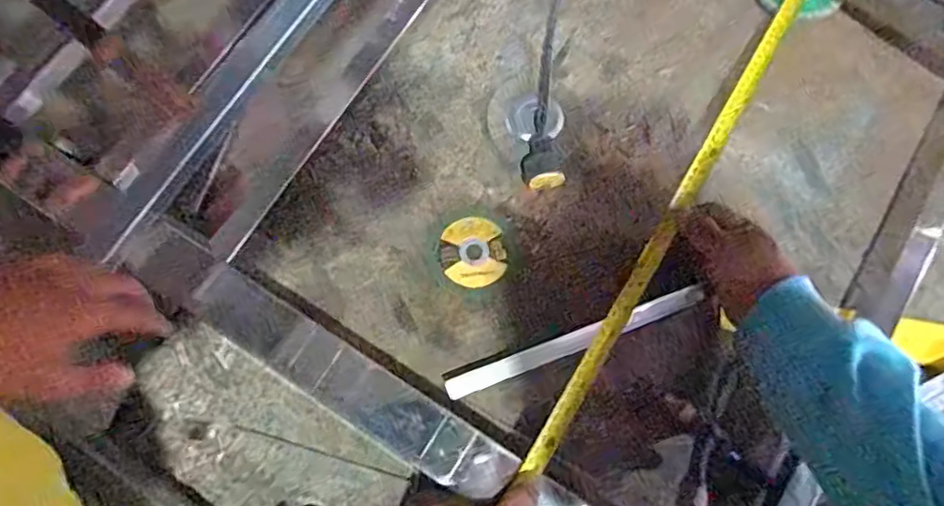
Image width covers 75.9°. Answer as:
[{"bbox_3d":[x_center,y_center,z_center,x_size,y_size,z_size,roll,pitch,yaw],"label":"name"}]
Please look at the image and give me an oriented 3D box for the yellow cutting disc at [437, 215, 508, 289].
[{"bbox_3d":[0.001,-0.001,0.573,0.064,0.004,0.066,0,76,0],"label":"yellow cutting disc"}]

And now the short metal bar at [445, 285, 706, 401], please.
[{"bbox_3d":[0.094,0.079,0.543,0.244,0.018,0.018,-21,77,-5],"label":"short metal bar"}]

